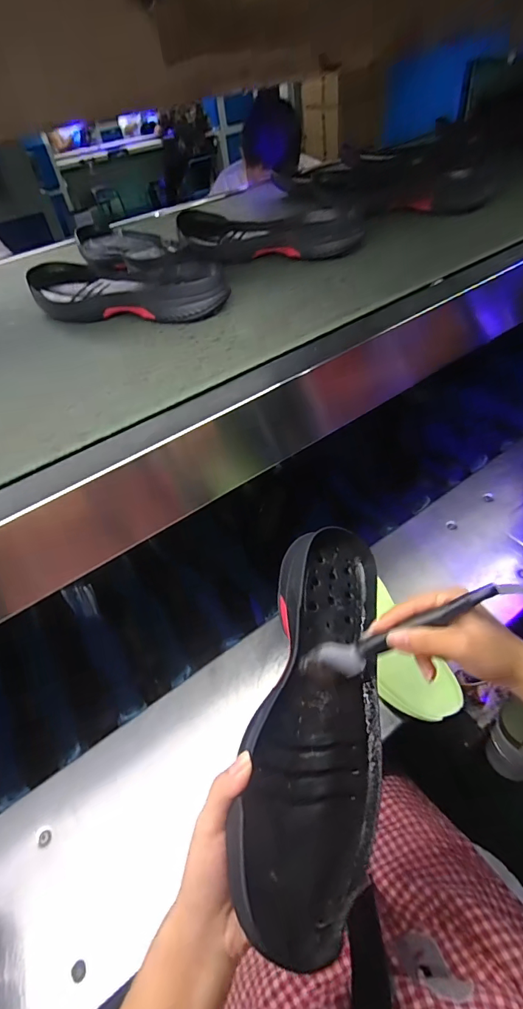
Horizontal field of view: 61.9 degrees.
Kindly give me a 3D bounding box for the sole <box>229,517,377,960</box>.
[{"bbox_3d":[0.048,0.161,0.376,0.108,0.048,0.320,26,50,-13],"label":"sole"}]

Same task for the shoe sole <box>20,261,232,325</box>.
[{"bbox_3d":[-0.193,-0.308,0.615,0.310,0.041,0.126,10,54,22],"label":"shoe sole"}]

